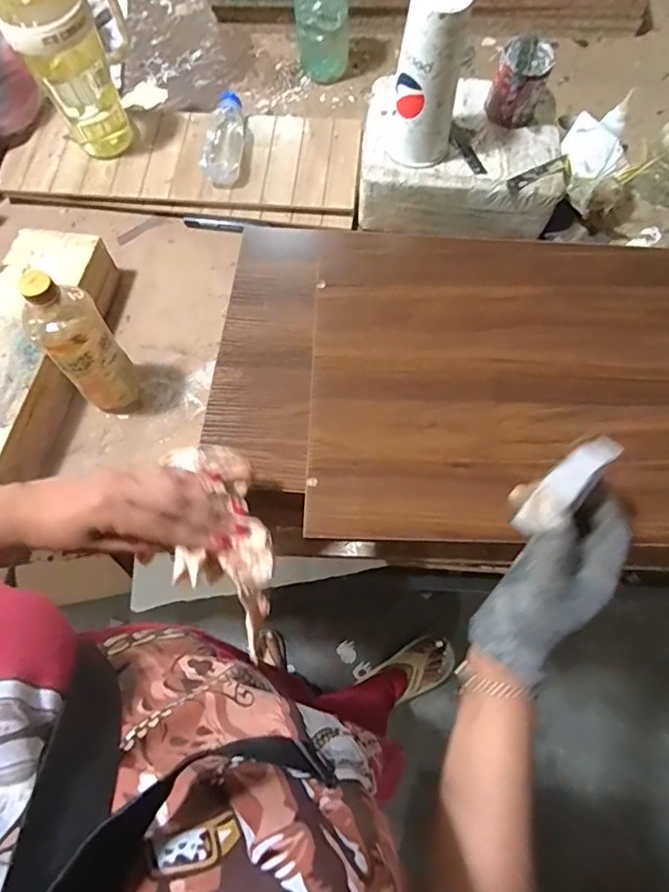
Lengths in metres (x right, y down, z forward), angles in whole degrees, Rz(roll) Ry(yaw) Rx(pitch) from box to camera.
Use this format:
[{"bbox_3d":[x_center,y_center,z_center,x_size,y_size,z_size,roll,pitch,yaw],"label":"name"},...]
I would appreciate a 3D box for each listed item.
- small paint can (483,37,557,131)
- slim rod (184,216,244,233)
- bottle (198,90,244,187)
[{"bbox_3d":[0.235,-0.460,0.644,0.067,0.082,0.060,16,65,8],"label":"small paint can"},{"bbox_3d":[-0.178,-0.326,0.743,0.090,0.012,0.011,9,71,9],"label":"slim rod"},{"bbox_3d":[-0.165,-0.451,0.741,0.057,0.051,0.153,-3,70,5],"label":"bottle"}]

